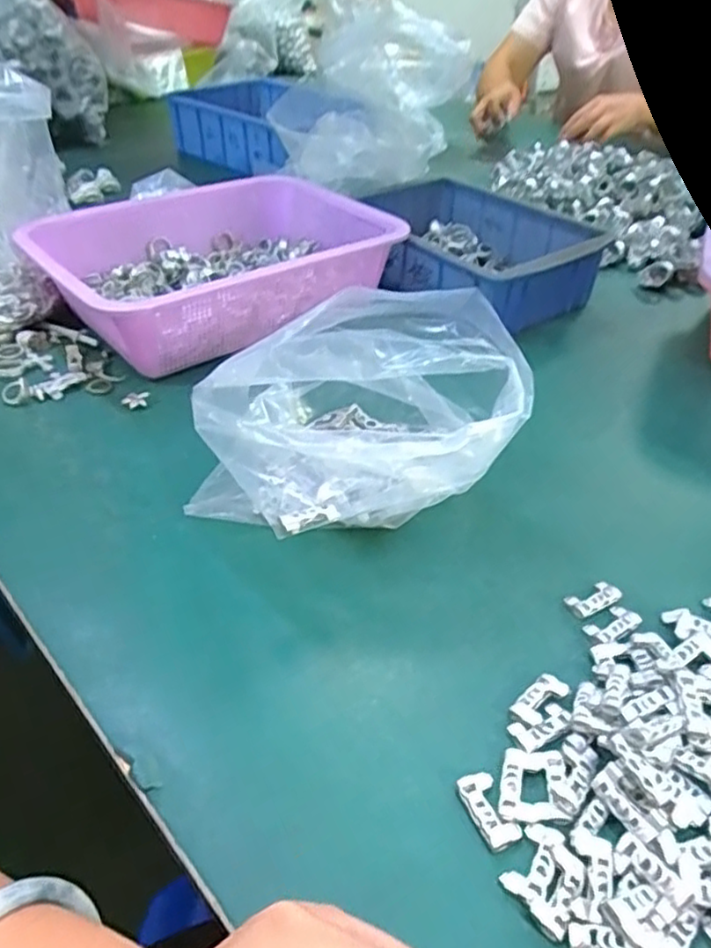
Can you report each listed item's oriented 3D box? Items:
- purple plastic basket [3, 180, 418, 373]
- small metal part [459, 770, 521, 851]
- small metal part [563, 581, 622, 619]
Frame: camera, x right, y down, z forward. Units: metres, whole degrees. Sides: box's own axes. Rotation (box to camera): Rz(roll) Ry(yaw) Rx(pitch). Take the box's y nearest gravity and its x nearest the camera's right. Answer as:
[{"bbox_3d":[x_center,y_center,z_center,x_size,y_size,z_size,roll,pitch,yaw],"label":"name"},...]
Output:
[{"bbox_3d":[-0.126,-0.201,0.637,0.325,0.083,0.237,-24,45,-28],"label":"purple plastic basket"},{"bbox_3d":[0.056,0.141,0.282,0.016,0.005,0.031,-14,41,-18],"label":"small metal part"},{"bbox_3d":[0.134,0.070,0.374,0.033,0.006,0.015,-17,42,-21],"label":"small metal part"}]

